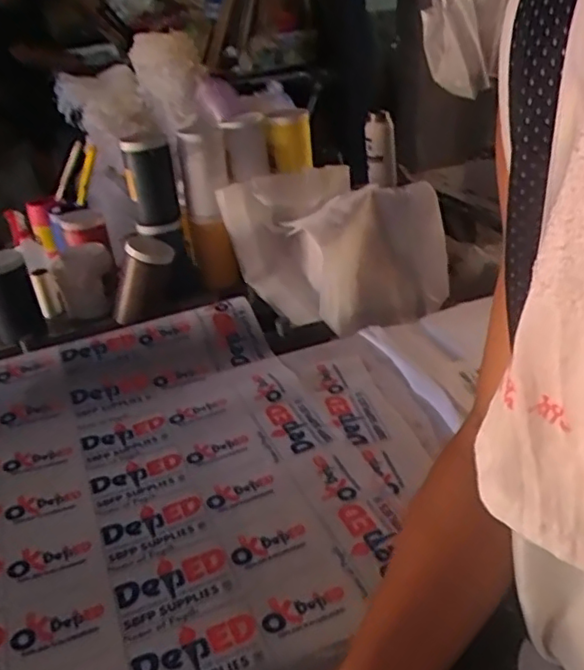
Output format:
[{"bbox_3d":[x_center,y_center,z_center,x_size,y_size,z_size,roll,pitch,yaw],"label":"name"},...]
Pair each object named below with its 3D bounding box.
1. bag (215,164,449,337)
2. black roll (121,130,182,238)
[{"bbox_3d":[0.094,-0.182,1.269,0.301,0.217,0.361,-27,36,-32],"label":"bag"},{"bbox_3d":[-0.285,-0.309,1.269,0.088,0.181,0.104,-10,30,-7],"label":"black roll"}]

